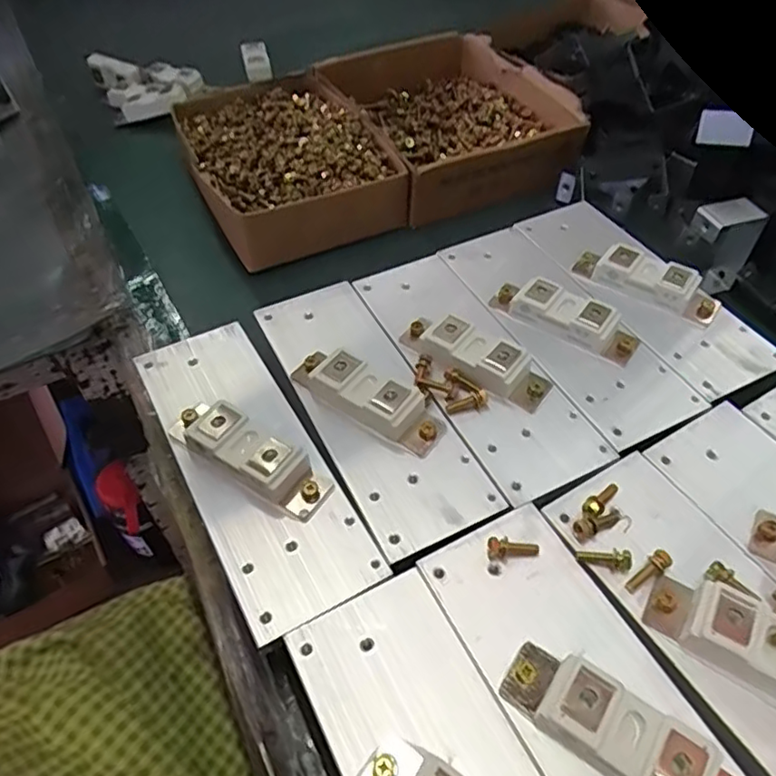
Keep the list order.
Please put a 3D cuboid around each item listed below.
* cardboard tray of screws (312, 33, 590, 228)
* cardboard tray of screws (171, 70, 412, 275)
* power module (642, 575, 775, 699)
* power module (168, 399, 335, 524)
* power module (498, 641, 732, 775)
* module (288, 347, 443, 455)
[{"bbox_3d":[0.051,-0.256,0.576,0.172,0.056,0.229,-20,53,-16],"label":"cardboard tray of screws"},{"bbox_3d":[-0.094,-0.197,0.534,0.158,0.051,0.210,-21,53,-17],"label":"cardboard tray of screws"},{"bbox_3d":[0.151,0.106,0.244,0.088,0.019,0.028,28,55,22],"label":"power module"},{"bbox_3d":[-0.070,0.032,0.306,0.092,0.019,0.027,26,55,21],"label":"power module"},{"bbox_3d":[0.086,0.129,0.224,0.090,0.018,0.029,29,56,23],"label":"power module"},{"bbox_3d":[-0.013,0.003,0.329,0.091,0.018,0.029,27,55,22],"label":"module"}]

